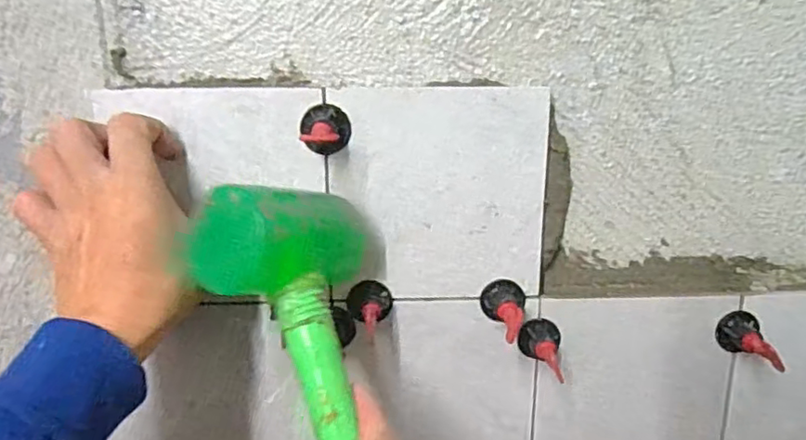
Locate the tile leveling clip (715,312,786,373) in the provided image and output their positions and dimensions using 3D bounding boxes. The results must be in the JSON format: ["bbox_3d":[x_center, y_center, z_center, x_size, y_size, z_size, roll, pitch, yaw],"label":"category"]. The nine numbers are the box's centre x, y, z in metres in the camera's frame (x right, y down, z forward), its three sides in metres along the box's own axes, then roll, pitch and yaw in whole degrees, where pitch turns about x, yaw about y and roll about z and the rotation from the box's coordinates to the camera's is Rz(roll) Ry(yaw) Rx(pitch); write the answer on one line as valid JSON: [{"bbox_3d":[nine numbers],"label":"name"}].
[{"bbox_3d":[0.247,0.086,0.434,0.033,0.027,0.045,3,15,9],"label":"tile leveling clip"}]

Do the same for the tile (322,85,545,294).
[{"bbox_3d":[0.025,-0.017,0.415,0.144,0.142,0.004,-1,15,-4],"label":"tile"}]

